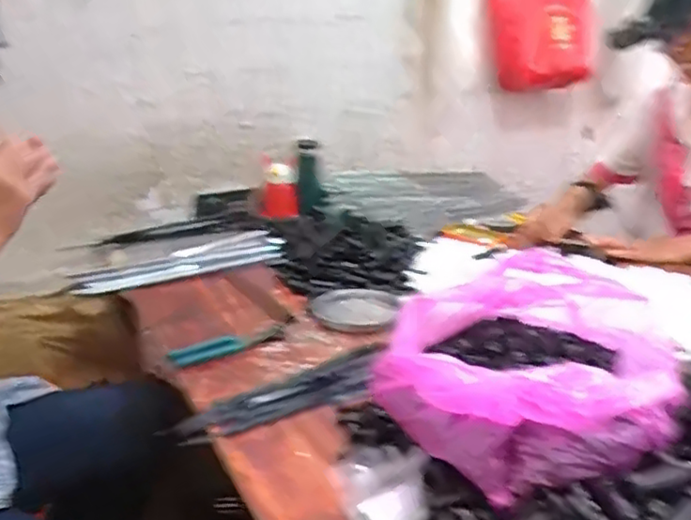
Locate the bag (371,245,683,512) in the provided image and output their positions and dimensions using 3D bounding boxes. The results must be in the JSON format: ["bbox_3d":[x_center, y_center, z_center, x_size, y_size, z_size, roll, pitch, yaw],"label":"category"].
[{"bbox_3d":[0.172,0.115,0.636,0.275,0.146,0.218,-2,19,-1],"label":"bag"}]

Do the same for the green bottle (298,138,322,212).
[{"bbox_3d":[-0.091,-0.193,1.639,0.061,0.212,0.052,-3,47,-4],"label":"green bottle"}]

